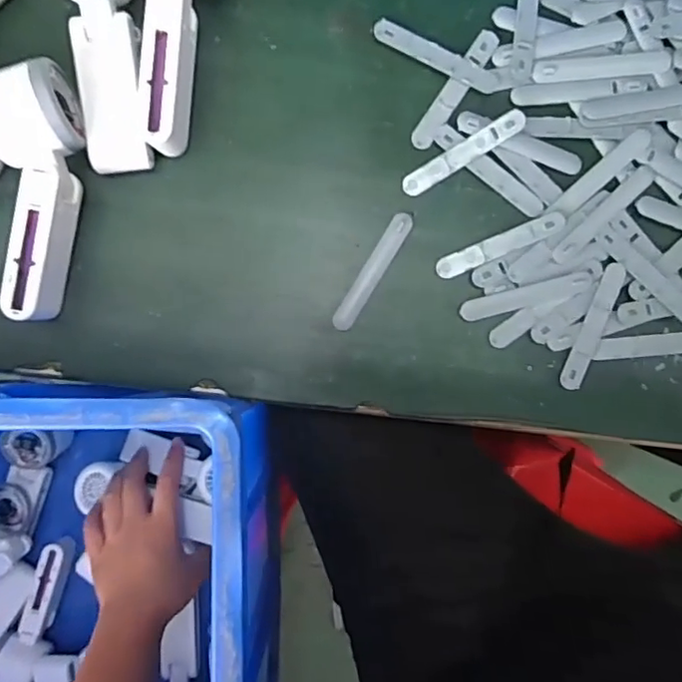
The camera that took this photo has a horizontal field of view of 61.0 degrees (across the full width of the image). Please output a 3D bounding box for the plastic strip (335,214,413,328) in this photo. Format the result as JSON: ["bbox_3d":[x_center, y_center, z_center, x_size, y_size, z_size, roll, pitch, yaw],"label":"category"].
[{"bbox_3d":[0.023,-0.050,0.416,0.015,0.006,0.093,31,95,-1],"label":"plastic strip"}]

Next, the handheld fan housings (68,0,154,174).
[{"bbox_3d":[-0.158,-0.200,0.384,0.058,0.047,0.163,-8,91,1],"label":"handheld fan housings"}]

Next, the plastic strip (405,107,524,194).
[{"bbox_3d":[0.087,-0.134,0.414,0.094,0.010,0.016,-30,93,4],"label":"plastic strip"}]

